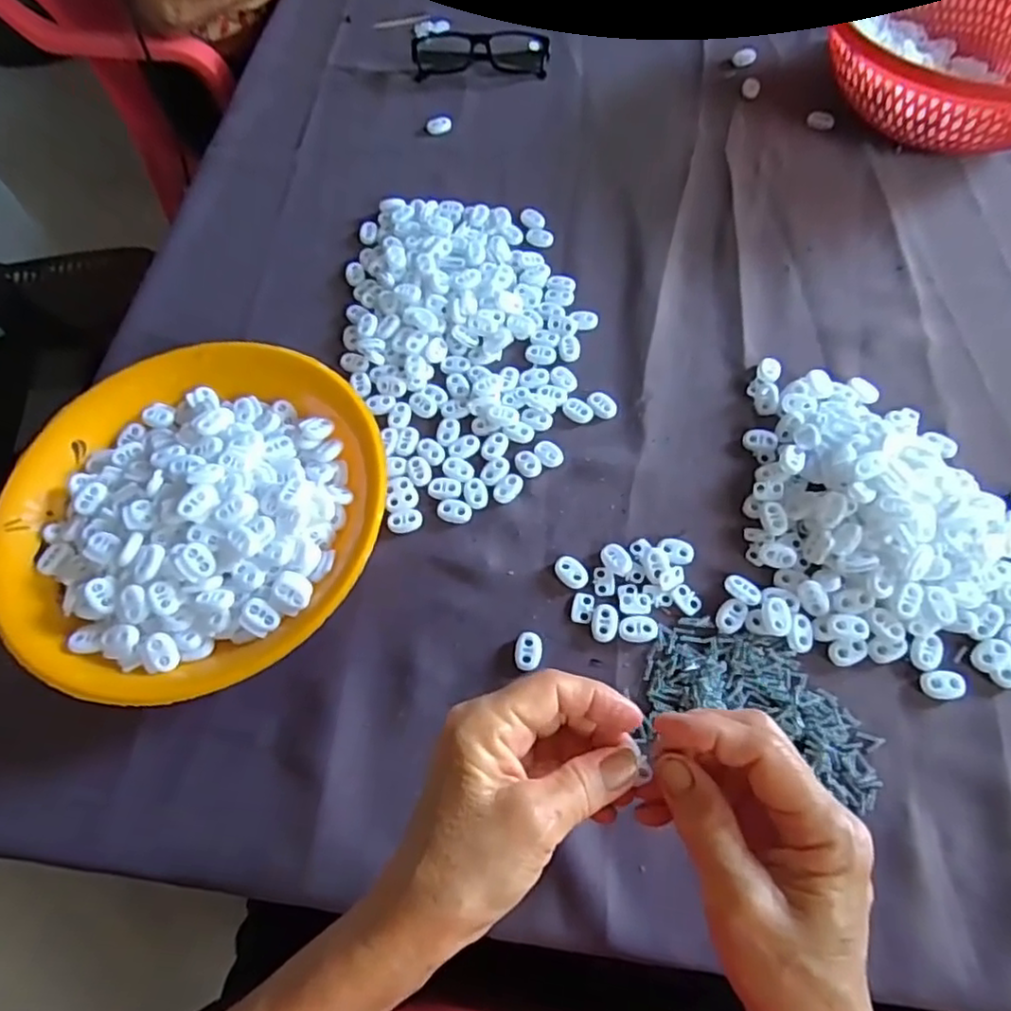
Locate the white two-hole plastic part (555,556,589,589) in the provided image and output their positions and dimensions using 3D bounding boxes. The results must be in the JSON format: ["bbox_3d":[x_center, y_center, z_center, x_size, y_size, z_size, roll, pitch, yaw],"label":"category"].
[{"bbox_3d":[0.041,0.041,0.399,0.016,0.004,0.023,-32,66,-11],"label":"white two-hole plastic part"}]

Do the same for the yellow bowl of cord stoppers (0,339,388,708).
[{"bbox_3d":[-0.194,-0.001,0.410,0.231,0.047,0.227,-2,64,3],"label":"yellow bowl of cord stoppers"}]

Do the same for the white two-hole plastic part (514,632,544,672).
[{"bbox_3d":[0.014,0.087,0.384,0.016,0.004,0.023,6,64,7],"label":"white two-hole plastic part"}]

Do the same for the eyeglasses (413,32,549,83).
[{"bbox_3d":[-0.024,-0.436,0.625,0.130,0.027,0.041,6,64,7],"label":"eyeglasses"}]

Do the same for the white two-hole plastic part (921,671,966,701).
[{"bbox_3d":[0.243,0.100,0.358,0.021,0.006,0.015,6,64,7],"label":"white two-hole plastic part"}]

